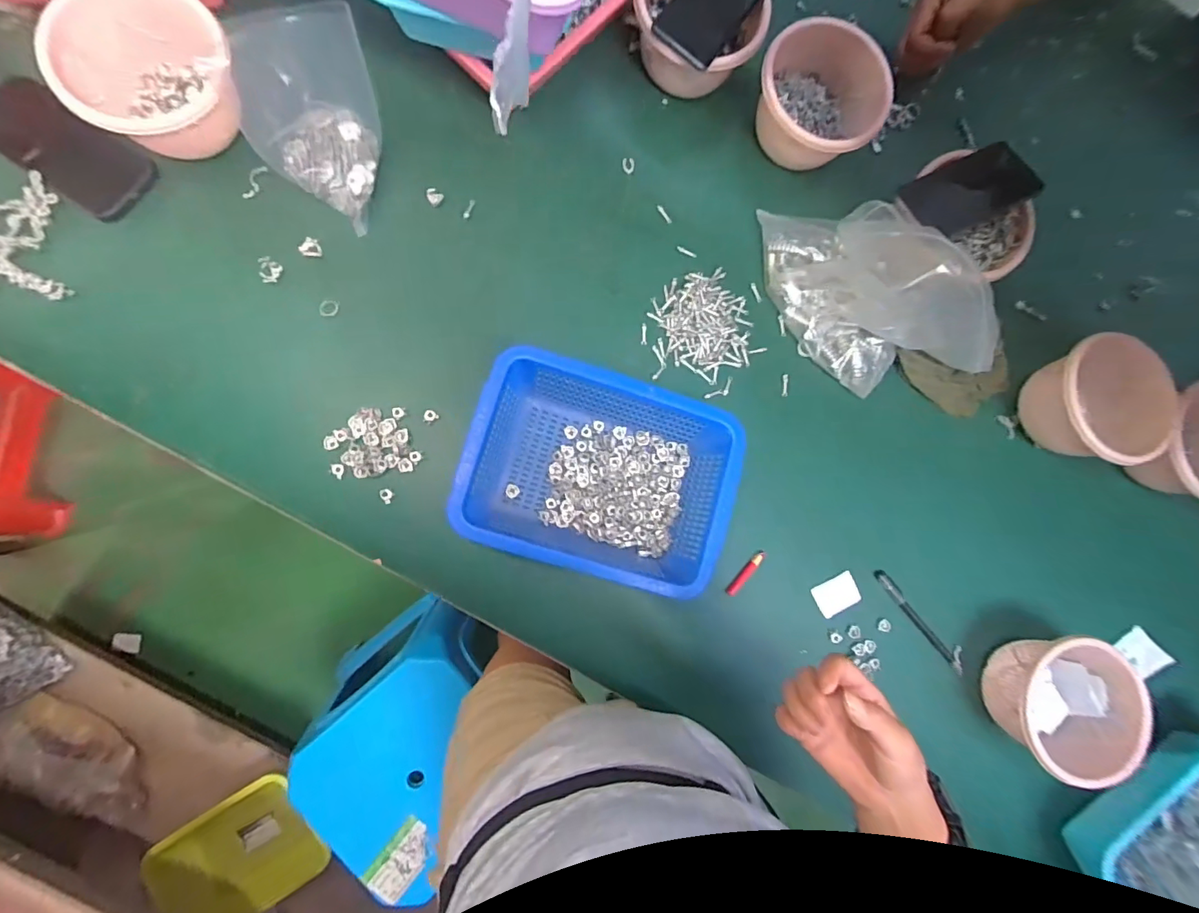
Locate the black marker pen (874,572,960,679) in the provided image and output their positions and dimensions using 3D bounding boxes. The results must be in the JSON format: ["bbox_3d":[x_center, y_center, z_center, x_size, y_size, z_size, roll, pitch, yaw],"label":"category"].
[{"bbox_3d":[0.392,0.203,0.628,0.016,0.008,0.164,-40,92,-8],"label":"black marker pen"}]

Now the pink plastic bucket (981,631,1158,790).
[{"bbox_3d":[0.532,0.282,0.591,0.154,0.088,0.147,0,87,-9],"label":"pink plastic bucket"}]

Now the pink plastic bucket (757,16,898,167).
[{"bbox_3d":[0.251,-0.414,0.606,0.144,0.091,0.152,-43,92,-8],"label":"pink plastic bucket"}]

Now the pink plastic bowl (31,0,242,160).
[{"bbox_3d":[-0.429,-0.368,0.493,0.150,0.093,0.133,-31,90,-8],"label":"pink plastic bowl"}]

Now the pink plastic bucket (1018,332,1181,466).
[{"bbox_3d":[0.601,-0.067,0.635,0.146,0.101,0.154,-4,87,-7],"label":"pink plastic bucket"}]

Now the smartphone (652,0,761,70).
[{"bbox_3d":[0.125,-0.489,0.548,0.071,0.014,0.142,38,89,-10],"label":"smartphone"}]

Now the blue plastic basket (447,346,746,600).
[{"bbox_3d":[-0.002,0.017,0.539,0.266,0.092,0.193,19,84,-6],"label":"blue plastic basket"}]

